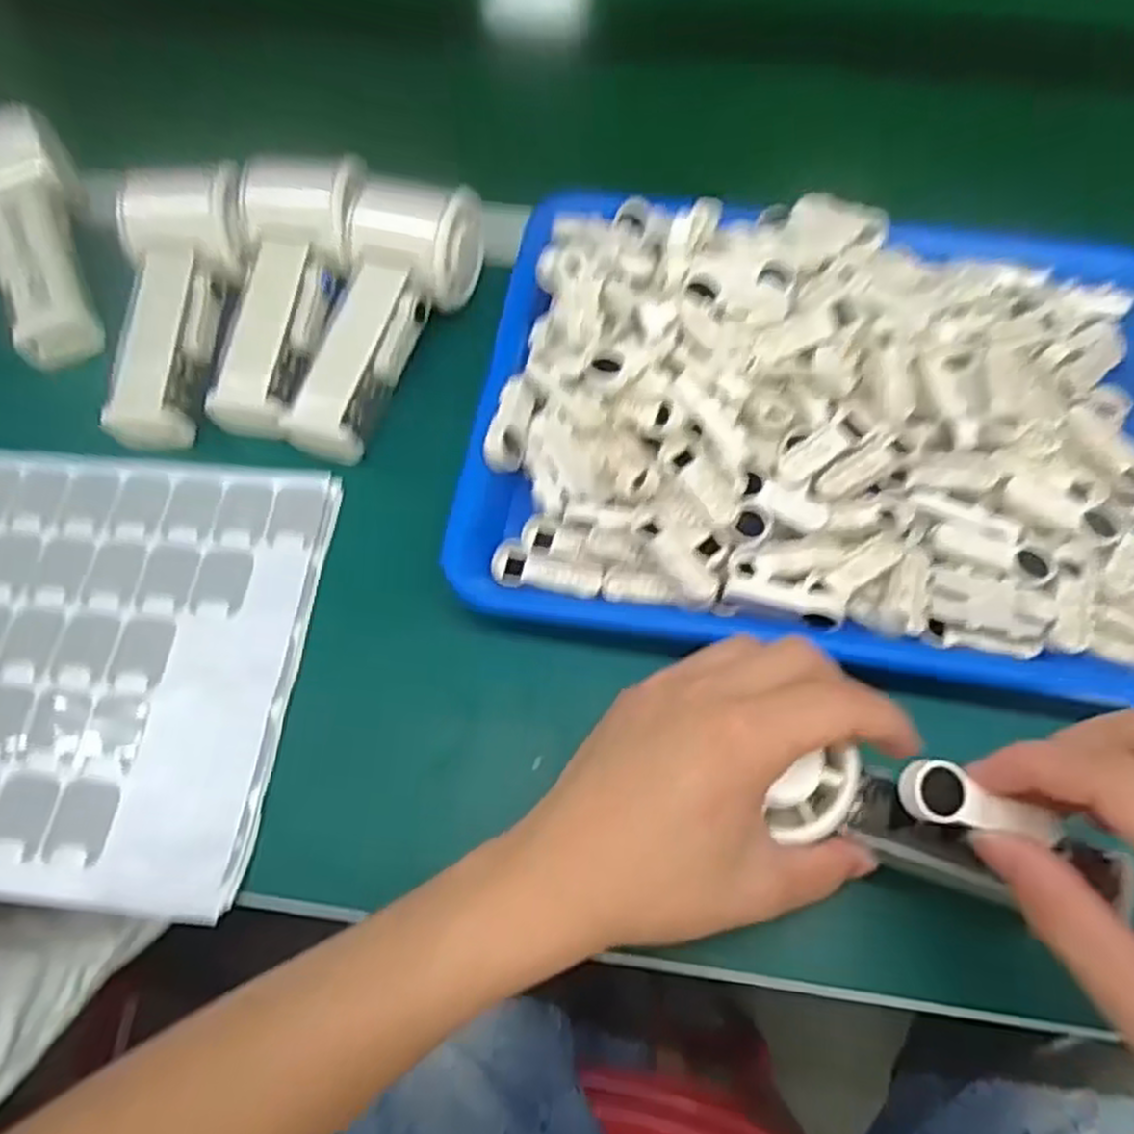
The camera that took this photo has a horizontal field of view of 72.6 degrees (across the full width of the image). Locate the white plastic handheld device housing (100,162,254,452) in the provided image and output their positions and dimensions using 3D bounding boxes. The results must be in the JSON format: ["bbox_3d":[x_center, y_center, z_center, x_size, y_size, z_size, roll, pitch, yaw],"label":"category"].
[{"bbox_3d":[-0.206,-0.135,0.401,0.059,0.030,0.153,3,77,3],"label":"white plastic handheld device housing"}]

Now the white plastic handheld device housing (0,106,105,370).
[{"bbox_3d":[-0.301,-0.181,0.432,0.060,0.050,0.149,-21,82,-9],"label":"white plastic handheld device housing"}]

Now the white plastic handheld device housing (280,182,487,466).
[{"bbox_3d":[-0.098,-0.130,0.401,0.053,0.056,0.155,21,80,11],"label":"white plastic handheld device housing"}]

